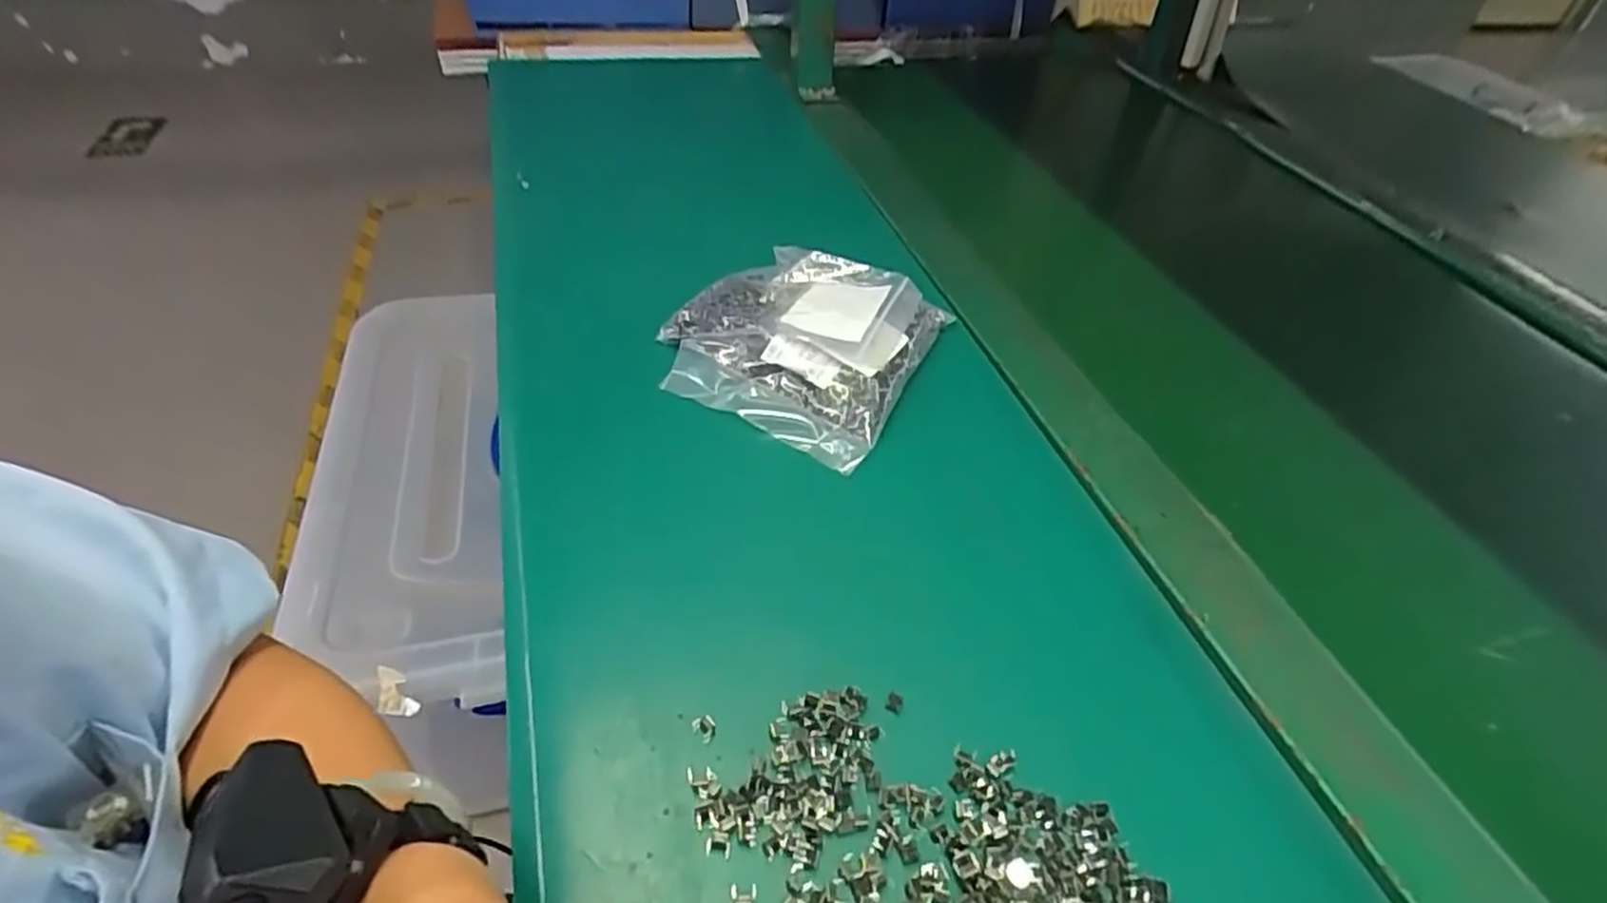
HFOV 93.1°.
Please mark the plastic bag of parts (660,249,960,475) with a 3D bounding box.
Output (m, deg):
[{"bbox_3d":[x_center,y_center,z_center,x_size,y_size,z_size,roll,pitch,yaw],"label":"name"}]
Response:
[{"bbox_3d":[-0.004,-0.075,0.474,0.150,0.044,0.154,20,45,15],"label":"plastic bag of parts"}]

